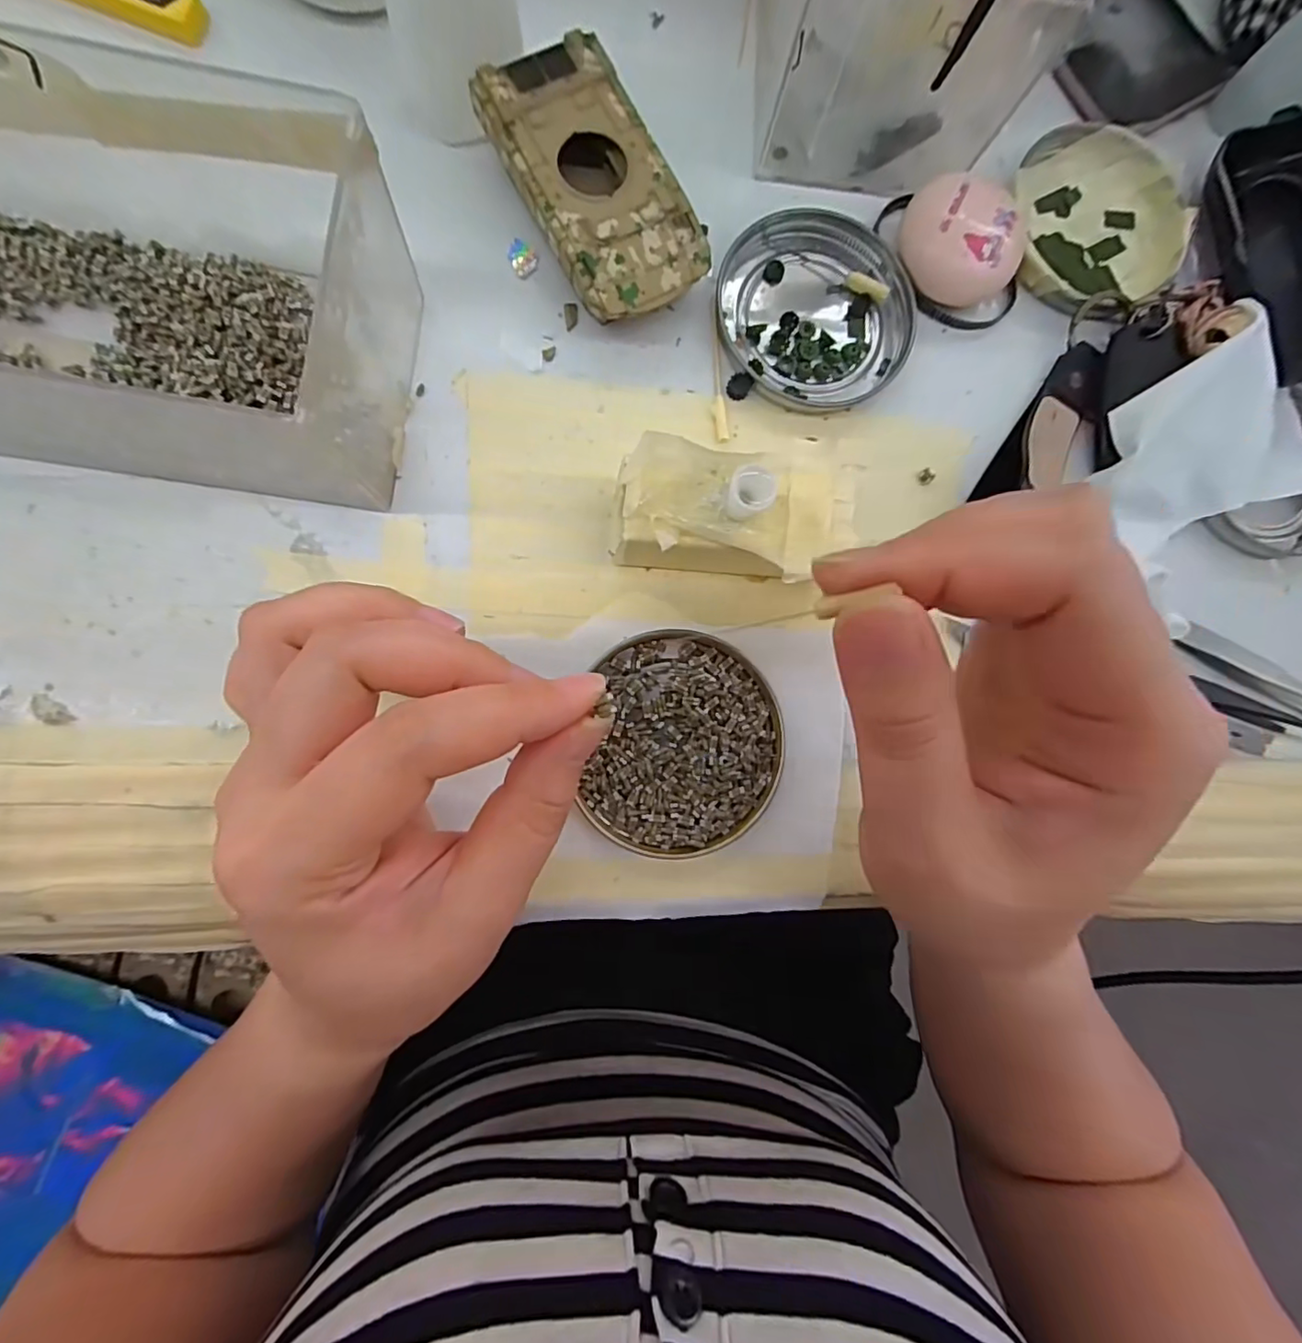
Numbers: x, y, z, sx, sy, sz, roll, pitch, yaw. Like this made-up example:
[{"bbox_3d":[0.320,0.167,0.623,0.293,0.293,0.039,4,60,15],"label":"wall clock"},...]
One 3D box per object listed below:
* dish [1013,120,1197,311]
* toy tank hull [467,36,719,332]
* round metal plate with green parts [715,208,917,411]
[{"bbox_3d":[0.193,-0.192,0.250,0.071,0.013,0.079,4,85,-7],"label":"dish"},{"bbox_3d":[-0.021,-0.175,0.218,0.052,0.026,0.094,-31,90,-8],"label":"toy tank hull"},{"bbox_3d":[0.066,-0.144,0.234,0.078,0.007,0.074,0,86,-6],"label":"round metal plate with green parts"}]

